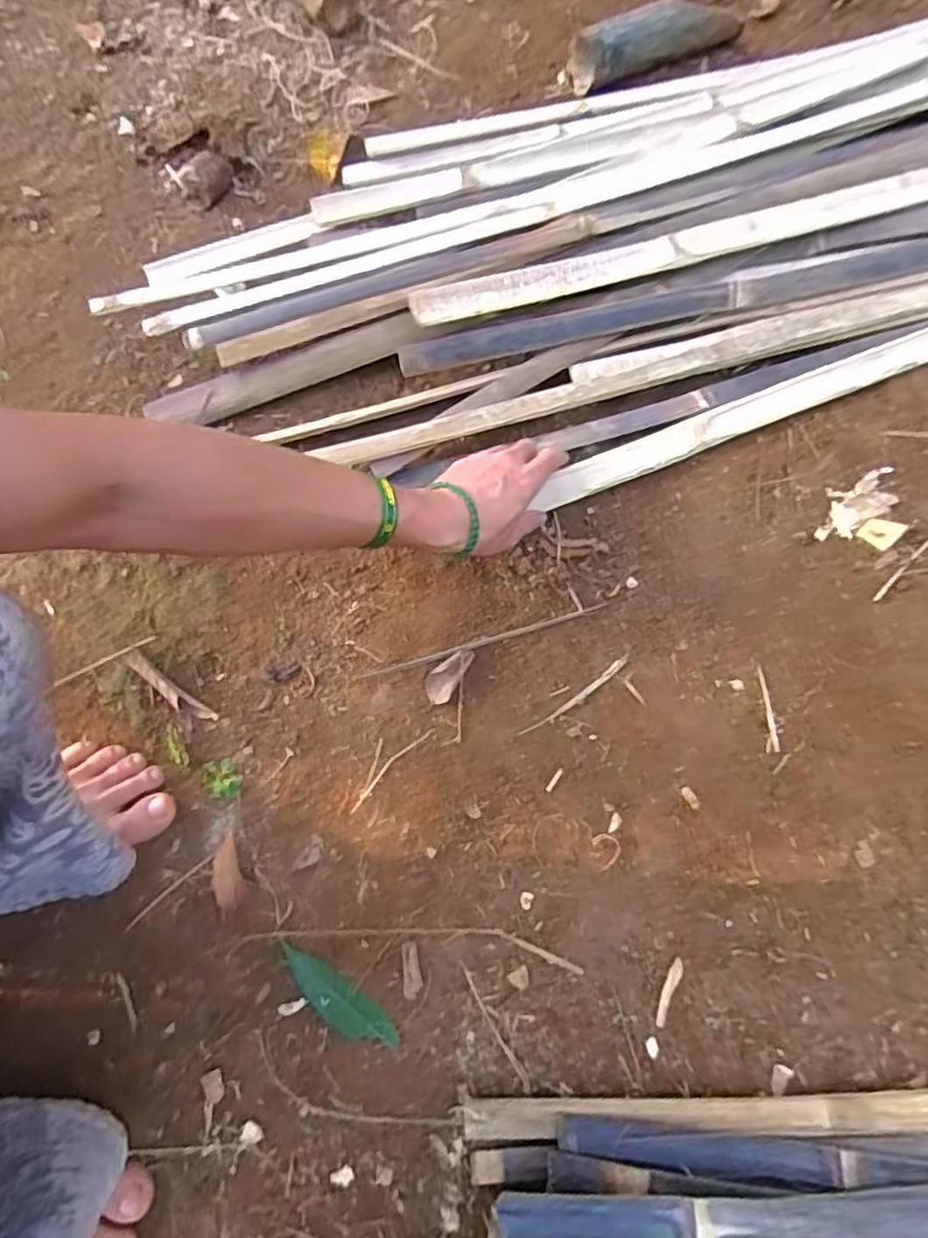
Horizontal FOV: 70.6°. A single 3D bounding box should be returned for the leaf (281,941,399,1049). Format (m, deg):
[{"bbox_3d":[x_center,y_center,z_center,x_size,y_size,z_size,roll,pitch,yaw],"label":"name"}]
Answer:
[{"bbox_3d":[-0.102,0.301,0.513,0.110,0.013,0.034,30,75,10],"label":"leaf"}]

